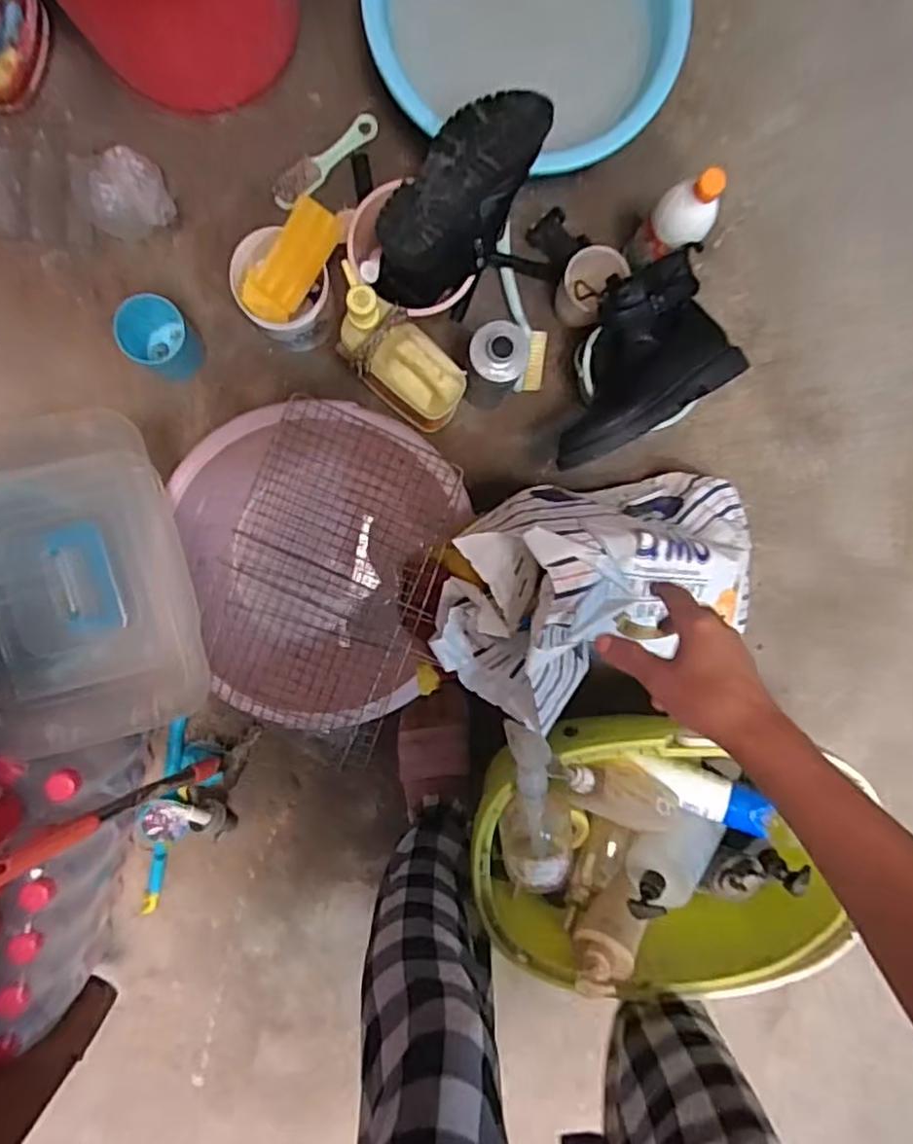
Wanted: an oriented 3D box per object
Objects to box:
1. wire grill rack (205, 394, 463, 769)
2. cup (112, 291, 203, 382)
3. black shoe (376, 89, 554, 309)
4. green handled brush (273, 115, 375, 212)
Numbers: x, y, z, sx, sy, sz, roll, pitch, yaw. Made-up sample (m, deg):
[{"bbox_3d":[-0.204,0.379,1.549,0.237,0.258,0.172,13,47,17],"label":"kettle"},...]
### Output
[{"bbox_3d":[-0.143,0.006,0.781,0.223,0.012,0.355,16,91,-4],"label":"wire grill rack"},{"bbox_3d":[-0.370,-0.293,0.865,0.080,0.083,0.078,0,94,-5],"label":"cup"},{"bbox_3d":[0.007,-0.431,0.791,0.110,0.112,0.247,33,91,-7],"label":"black shoe"},{"bbox_3d":[-0.170,-0.540,0.904,0.169,0.023,0.047,-42,97,-1],"label":"green handled brush"}]

